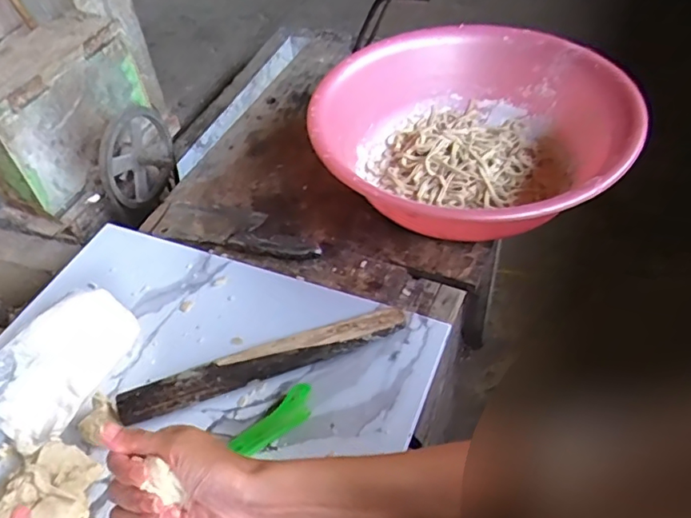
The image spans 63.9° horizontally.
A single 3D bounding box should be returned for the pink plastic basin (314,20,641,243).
[{"bbox_3d":[0.167,-0.156,0.749,0.381,0.135,0.397,-2,46,2],"label":"pink plastic basin"}]

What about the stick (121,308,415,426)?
[{"bbox_3d":[-0.081,0.110,0.583,0.300,0.034,0.031,-16,47,-11],"label":"stick"}]

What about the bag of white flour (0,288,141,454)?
[{"bbox_3d":[-0.293,0.104,0.575,0.071,0.074,0.166,21,51,22],"label":"bag of white flour"}]

